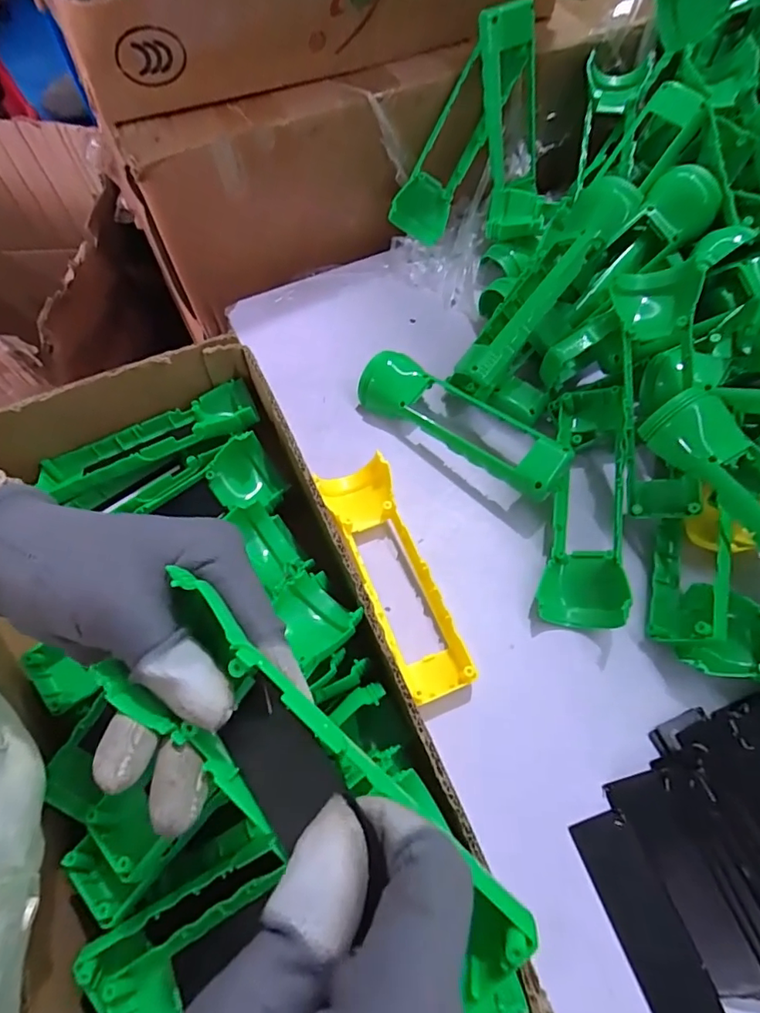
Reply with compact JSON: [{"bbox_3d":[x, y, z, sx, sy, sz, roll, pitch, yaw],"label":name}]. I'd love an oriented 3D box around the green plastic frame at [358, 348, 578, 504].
[{"bbox_3d":[0.056,-0.061,0.380,0.166,0.046,0.049,35,69,18],"label":"green plastic frame"}]

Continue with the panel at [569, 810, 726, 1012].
[{"bbox_3d":[0.129,0.203,0.256,0.030,0.005,0.090,-27,61,7],"label":"panel"}]

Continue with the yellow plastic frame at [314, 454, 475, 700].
[{"bbox_3d":[0.008,0.039,0.340,0.047,0.027,0.169,-22,64,-9],"label":"yellow plastic frame"}]

